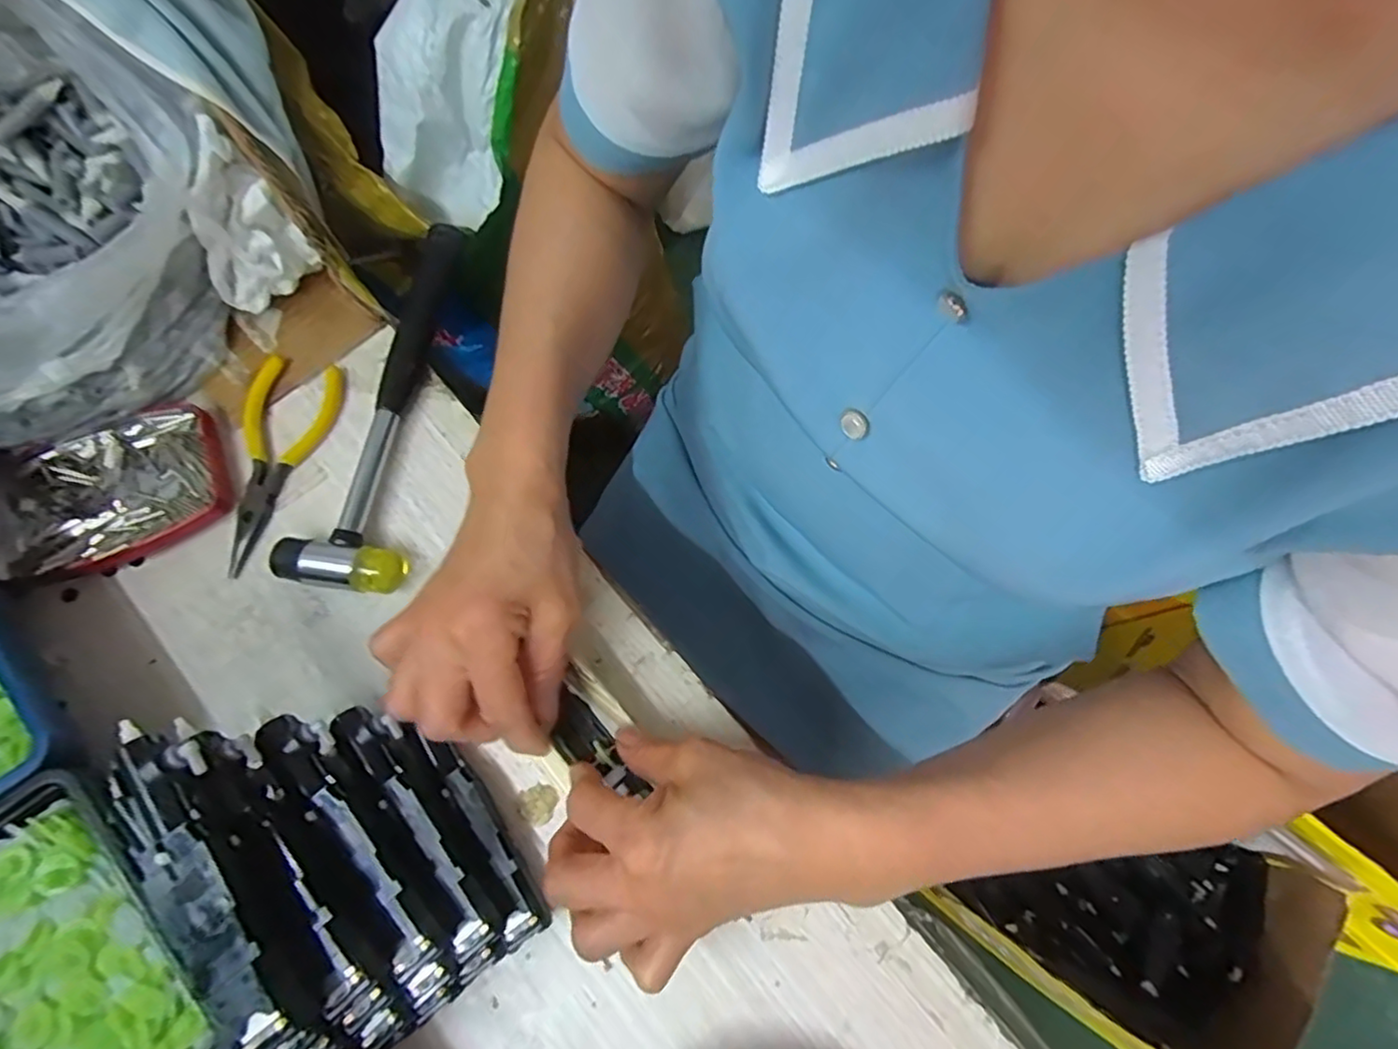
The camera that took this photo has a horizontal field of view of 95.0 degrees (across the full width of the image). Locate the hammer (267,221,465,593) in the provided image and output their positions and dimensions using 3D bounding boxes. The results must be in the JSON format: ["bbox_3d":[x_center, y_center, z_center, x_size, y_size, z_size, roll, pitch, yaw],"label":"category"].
[{"bbox_3d":[-0.178,-0.079,0.371,0.066,0.022,0.232,7,72,2],"label":"hammer"}]

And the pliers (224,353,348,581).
[{"bbox_3d":[-0.248,-0.038,0.362,0.048,0.010,0.125,18,73,5],"label":"pliers"}]

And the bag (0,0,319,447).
[{"bbox_3d":[-0.361,-0.152,0.328,0.236,0.137,0.170,-33,75,-11],"label":"bag"}]

